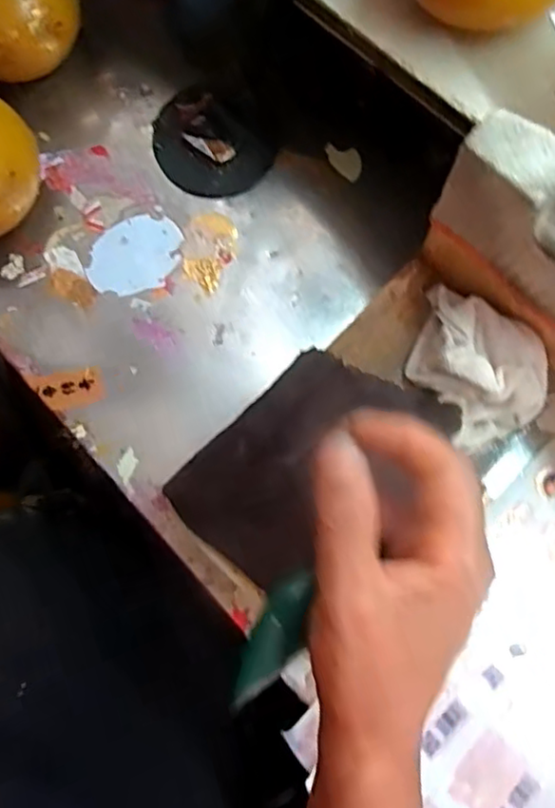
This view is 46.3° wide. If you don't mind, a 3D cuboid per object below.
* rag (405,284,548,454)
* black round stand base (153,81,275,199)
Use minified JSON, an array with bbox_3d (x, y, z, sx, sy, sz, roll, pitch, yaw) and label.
[{"bbox_3d":[0.118,-0.028,0.390,0.067,0.034,0.096,-33,78,-2],"label":"rag"},{"bbox_3d":[-0.047,-0.196,0.480,0.086,0.014,0.087,0,76,2],"label":"black round stand base"}]

